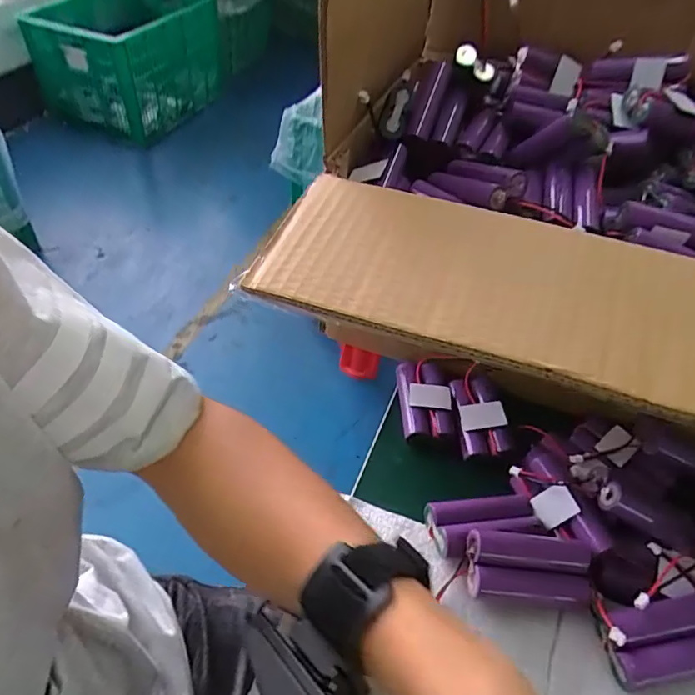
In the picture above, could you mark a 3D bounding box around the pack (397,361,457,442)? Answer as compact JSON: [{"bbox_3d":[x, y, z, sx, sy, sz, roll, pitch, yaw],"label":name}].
[{"bbox_3d":[0.056,0.037,0.386,0.037,0.016,0.068,1,48,-3],"label":"pack"}]

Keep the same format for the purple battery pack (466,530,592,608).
[{"bbox_3d":[0.102,0.124,0.290,0.070,0.019,0.032,5,48,0],"label":"purple battery pack"}]

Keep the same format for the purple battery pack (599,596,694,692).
[{"bbox_3d":[0.170,0.152,0.273,0.069,0.016,0.036,-5,49,-8],"label":"purple battery pack"}]

